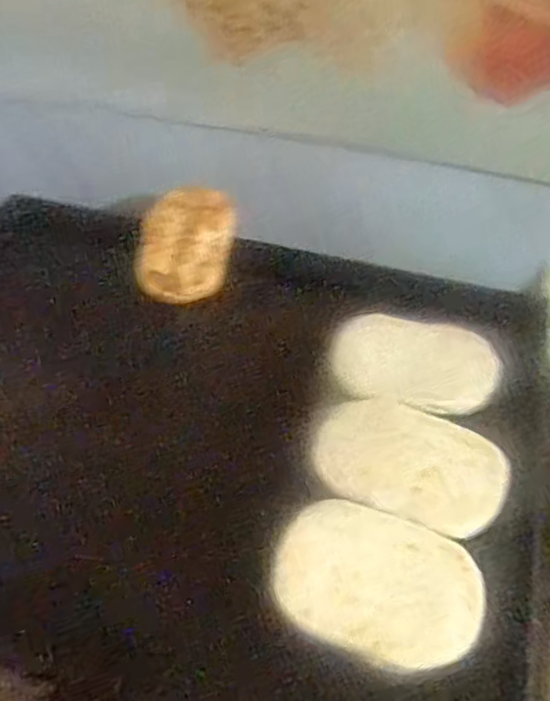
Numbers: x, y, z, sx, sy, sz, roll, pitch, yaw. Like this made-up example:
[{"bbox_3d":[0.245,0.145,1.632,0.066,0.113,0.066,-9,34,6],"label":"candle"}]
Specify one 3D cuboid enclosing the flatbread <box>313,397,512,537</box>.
[{"bbox_3d":[0.124,0.099,0.607,0.170,0.016,0.112,21,50,8],"label":"flatbread"}]

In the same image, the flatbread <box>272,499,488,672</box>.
[{"bbox_3d":[0.080,0.181,0.532,0.161,0.015,0.113,17,53,14],"label":"flatbread"}]

